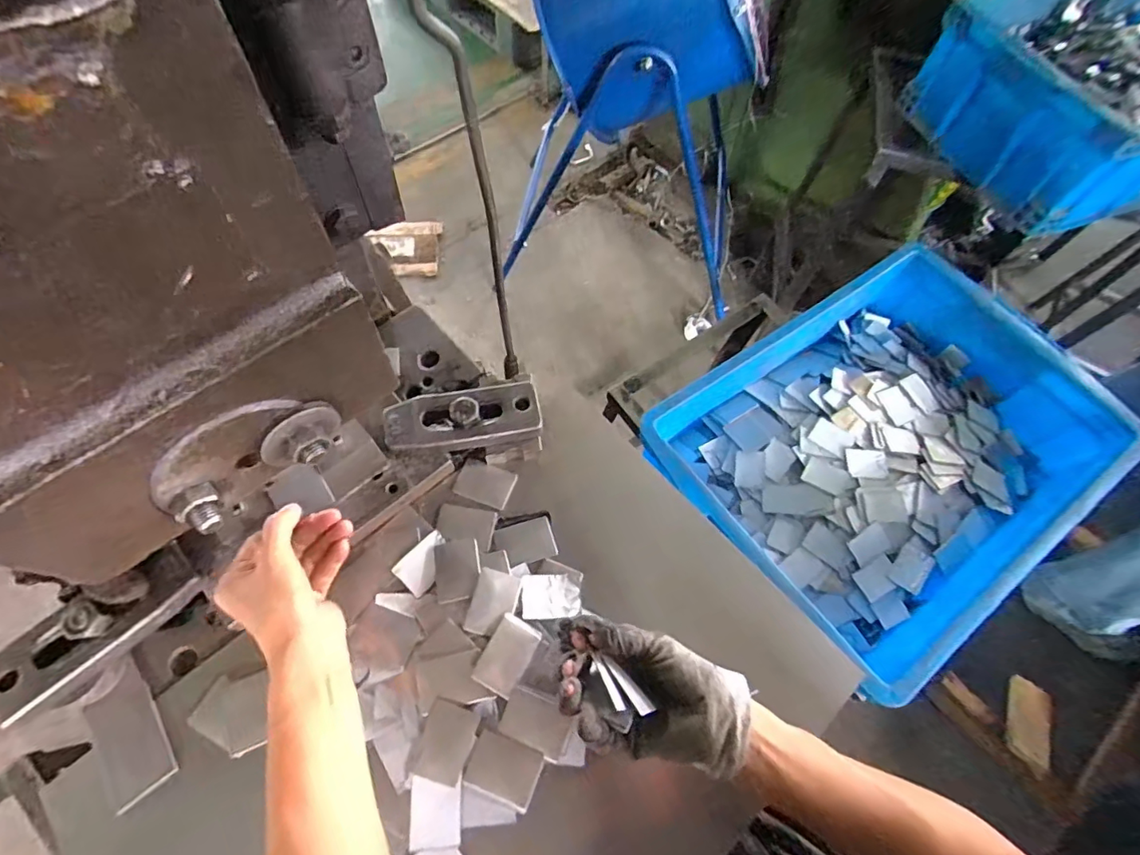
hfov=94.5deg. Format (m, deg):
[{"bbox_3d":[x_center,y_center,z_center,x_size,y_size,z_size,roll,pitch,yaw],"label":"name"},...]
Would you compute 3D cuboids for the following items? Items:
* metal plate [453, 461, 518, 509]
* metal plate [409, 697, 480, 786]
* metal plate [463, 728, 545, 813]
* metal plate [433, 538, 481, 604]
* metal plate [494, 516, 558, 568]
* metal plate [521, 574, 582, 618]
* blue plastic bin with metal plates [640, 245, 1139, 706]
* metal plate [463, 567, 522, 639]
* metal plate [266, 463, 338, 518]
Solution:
[{"bbox_3d":[-0.075,0.050,0.469,0.047,0.004,0.037,24,62,-3],"label":"metal plate"},{"bbox_3d":[-0.088,0.223,0.373,0.035,0.004,0.049,17,66,5],"label":"metal plate"},{"bbox_3d":[-0.046,0.241,0.370,0.048,0.004,0.035,27,67,2],"label":"metal plate"},{"bbox_3d":[-0.091,0.115,0.425,0.035,0.004,0.048,-12,58,-4],"label":"metal plate"},{"bbox_3d":[-0.037,0.098,0.448,0.048,0.010,0.035,-16,68,-10],"label":"metal plate"},{"bbox_3d":[-0.015,0.135,0.425,0.047,0.004,0.032,-3,66,-4],"label":"metal plate"},{"bbox_3d":[0.363,0.021,0.624,0.483,0.115,0.356,-35,72,-16],"label":"blue plastic bin with metal plates"},{"bbox_3d":[-0.060,0.138,0.413,0.033,0.009,0.048,15,66,4],"label":"metal plate"},{"bbox_3d":[-0.197,0.048,0.386,0.035,0.005,0.037,-32,97,-32],"label":"metal plate"}]

